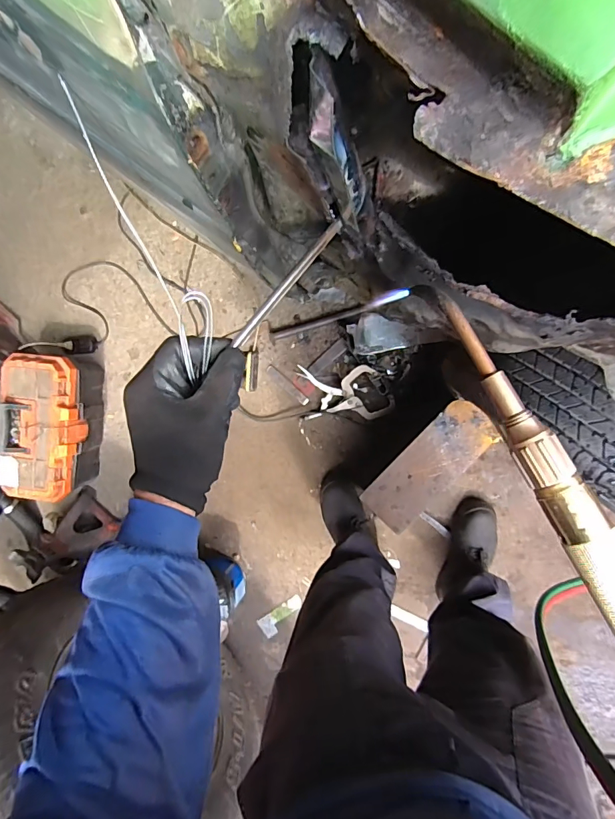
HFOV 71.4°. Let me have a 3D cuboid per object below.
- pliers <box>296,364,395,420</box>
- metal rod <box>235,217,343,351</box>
[{"bbox_3d":[0.106,-0.047,1.169,0.253,0.070,0.160,-4,94,8],"label":"pliers"},{"bbox_3d":[-0.016,-0.112,0.375,0.009,0.007,0.137,39,87,5],"label":"metal rod"}]

